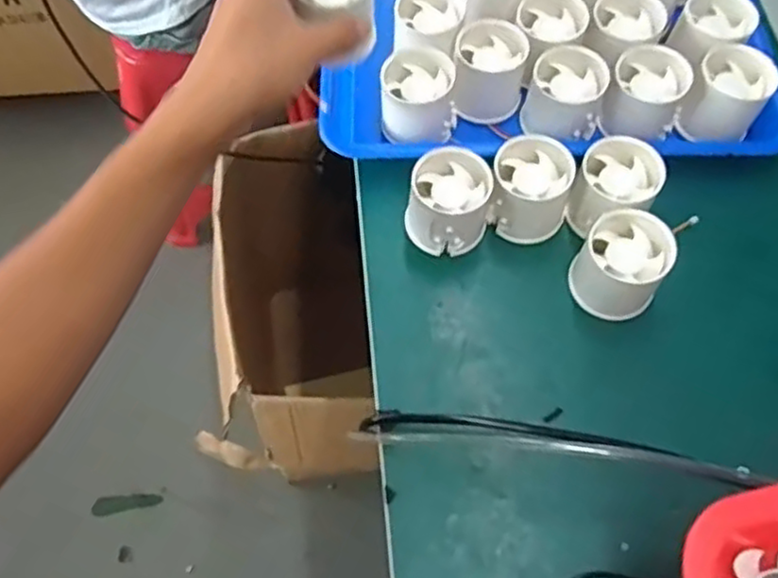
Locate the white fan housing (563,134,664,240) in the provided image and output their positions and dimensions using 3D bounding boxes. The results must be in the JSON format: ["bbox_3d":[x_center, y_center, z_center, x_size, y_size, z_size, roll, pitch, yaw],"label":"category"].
[{"bbox_3d":[0.150,-0.063,0.465,0.054,0.047,0.062,19,65,9],"label":"white fan housing"}]

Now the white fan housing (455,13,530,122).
[{"bbox_3d":[0.074,-0.160,0.516,0.050,0.047,0.058,10,64,5],"label":"white fan housing"}]

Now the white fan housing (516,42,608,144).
[{"bbox_3d":[0.126,-0.138,0.500,0.056,0.040,0.056,13,64,6],"label":"white fan housing"}]

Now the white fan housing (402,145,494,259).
[{"bbox_3d":[0.040,-0.058,0.466,0.052,0.049,0.051,10,64,5],"label":"white fan housing"}]

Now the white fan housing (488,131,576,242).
[{"bbox_3d":[0.096,-0.066,0.471,0.054,0.049,0.053,10,64,5],"label":"white fan housing"}]

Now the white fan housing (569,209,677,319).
[{"bbox_3d":[0.148,-0.015,0.446,0.053,0.053,0.048,23,66,11],"label":"white fan housing"}]

